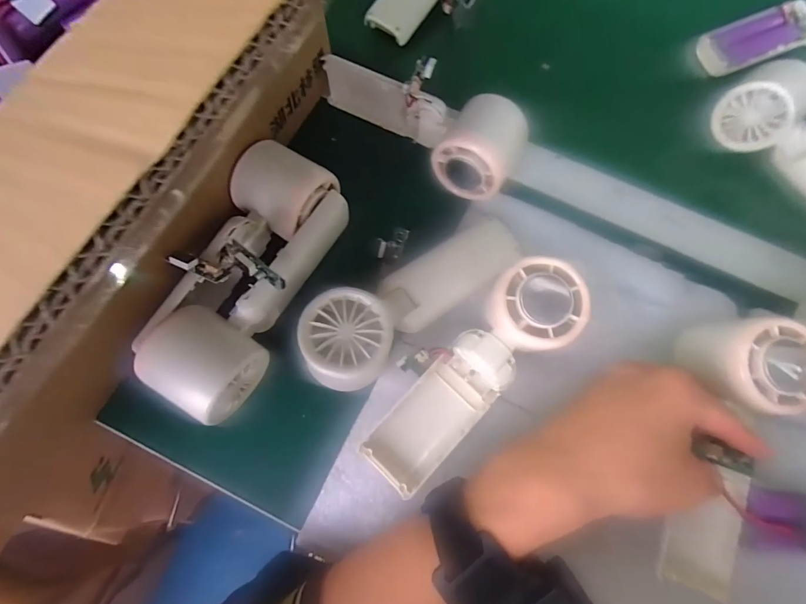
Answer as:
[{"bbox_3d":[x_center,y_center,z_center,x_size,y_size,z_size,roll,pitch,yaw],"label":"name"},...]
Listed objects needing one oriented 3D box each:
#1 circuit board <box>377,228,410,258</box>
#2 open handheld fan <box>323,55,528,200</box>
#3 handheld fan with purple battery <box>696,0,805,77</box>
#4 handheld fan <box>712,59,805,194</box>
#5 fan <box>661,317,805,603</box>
[{"bbox_3d":[-0.008,-0.042,0.284,0.017,0.008,0.027,24,115,-5],"label":"circuit board"},{"bbox_3d":[0.017,-0.147,0.304,0.164,0.056,0.064,39,78,7],"label":"open handheld fan"},{"bbox_3d":[0.360,-0.258,0.369,0.162,0.045,0.057,-20,77,10],"label":"handheld fan with purple battery"},{"bbox_3d":[0.327,-0.116,0.311,0.054,0.048,0.162,-35,84,-9],"label":"handheld fan"},{"bbox_3d":[0.197,0.090,0.243,0.068,0.040,0.161,10,91,1],"label":"fan"}]

